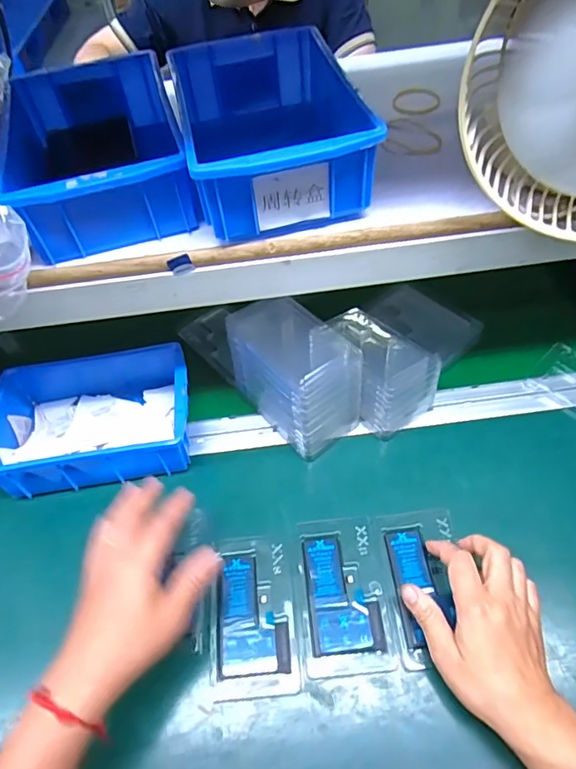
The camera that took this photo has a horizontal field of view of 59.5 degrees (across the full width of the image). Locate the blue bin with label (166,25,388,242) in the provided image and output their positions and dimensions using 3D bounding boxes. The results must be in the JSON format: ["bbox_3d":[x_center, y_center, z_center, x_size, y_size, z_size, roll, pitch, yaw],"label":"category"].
[{"bbox_3d":[-0.015,-0.199,0.418,0.133,0.090,0.192,-12,53,-3],"label":"blue bin with label"}]

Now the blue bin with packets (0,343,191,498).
[{"bbox_3d":[-0.202,0.034,0.541,0.202,0.065,0.143,-8,53,-1],"label":"blue bin with packets"}]

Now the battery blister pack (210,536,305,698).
[{"bbox_3d":[-0.030,0.198,0.436,0.071,0.014,0.123,-6,53,1],"label":"battery blister pack"}]

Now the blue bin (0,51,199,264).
[{"bbox_3d":[-0.157,-0.187,0.413,0.122,0.063,0.195,-18,54,-8],"label":"blue bin"}]

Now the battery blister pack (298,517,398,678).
[{"bbox_3d":[0.049,0.181,0.444,0.071,0.007,0.126,-6,53,1],"label":"battery blister pack"}]

